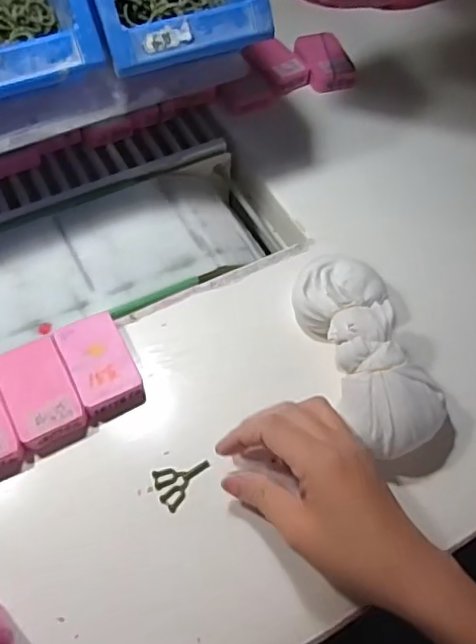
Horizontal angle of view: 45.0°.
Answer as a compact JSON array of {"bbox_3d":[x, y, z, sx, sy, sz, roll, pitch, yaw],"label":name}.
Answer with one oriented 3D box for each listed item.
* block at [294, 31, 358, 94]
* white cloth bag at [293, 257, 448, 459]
[{"bbox_3d":[0.093,-0.283,0.625,0.049,0.020,0.084,-11,60,-10],"label":"block"},{"bbox_3d":[0.089,0.021,0.419,0.074,0.048,0.158,-13,62,-12],"label":"white cloth bag"}]

